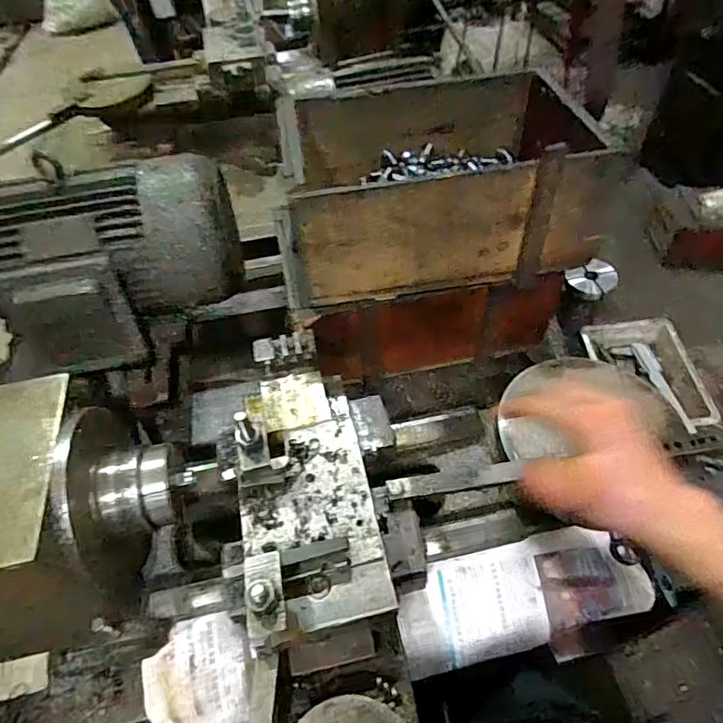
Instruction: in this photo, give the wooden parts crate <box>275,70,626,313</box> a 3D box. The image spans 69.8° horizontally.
[{"bbox_3d":[0.085,-0.227,0.645,0.347,0.143,0.248,-9,51,-3],"label":"wooden parts crate"}]

